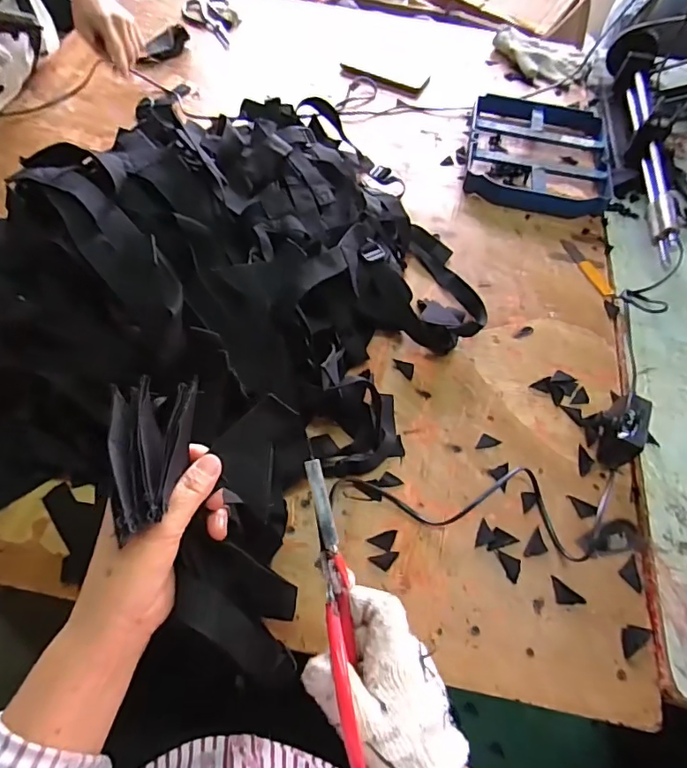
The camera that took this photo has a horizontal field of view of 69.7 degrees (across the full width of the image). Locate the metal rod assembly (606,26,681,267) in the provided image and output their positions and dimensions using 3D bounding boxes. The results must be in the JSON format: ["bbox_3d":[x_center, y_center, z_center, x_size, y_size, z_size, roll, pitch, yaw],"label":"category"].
[{"bbox_3d":[0.492,-0.406,0.800,0.056,0.090,0.539,9,59,1],"label":"metal rod assembly"}]

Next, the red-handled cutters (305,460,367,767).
[{"bbox_3d":[-0.005,0.143,0.329,0.015,0.070,0.179,-8,78,-2],"label":"red-handled cutters"}]

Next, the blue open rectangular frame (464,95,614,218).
[{"bbox_3d":[0.314,-0.374,0.793,0.217,0.035,0.268,13,59,3],"label":"blue open rectangular frame"}]

